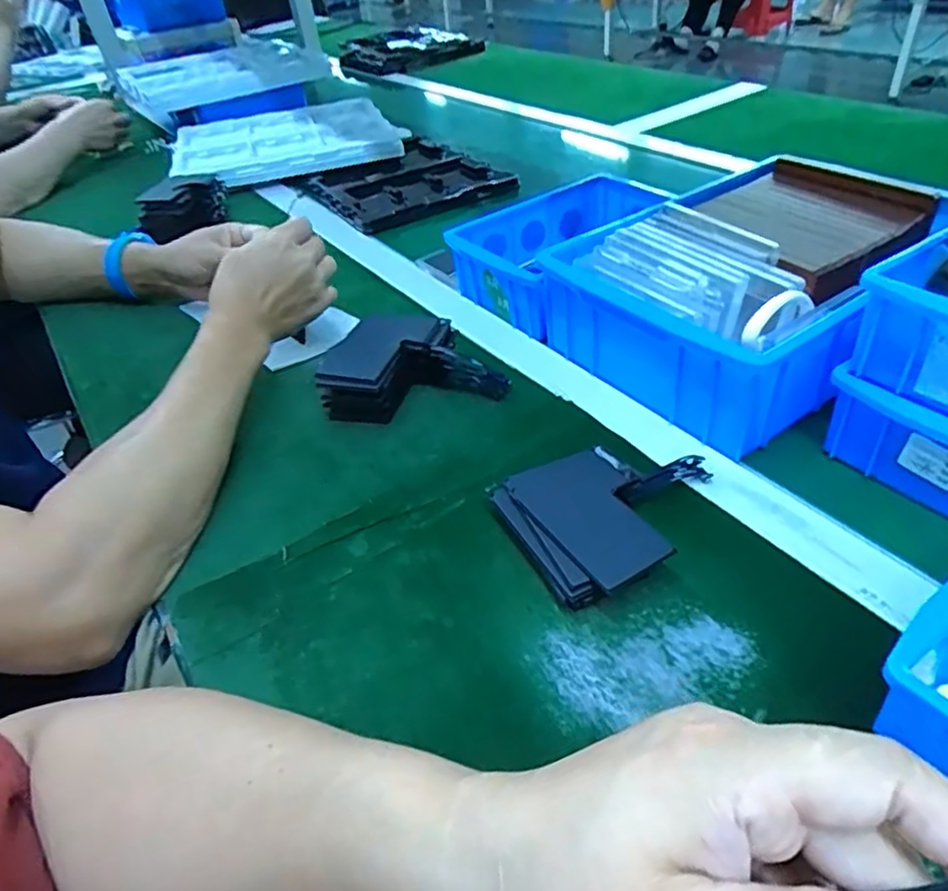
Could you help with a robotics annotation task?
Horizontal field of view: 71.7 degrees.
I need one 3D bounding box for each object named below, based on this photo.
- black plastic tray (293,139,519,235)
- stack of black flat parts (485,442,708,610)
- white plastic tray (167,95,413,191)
[{"bbox_3d":[-0.097,-0.350,0.870,0.217,0.026,0.245,-25,43,-20],"label":"black plastic tray"},{"bbox_3d":[0.086,0.038,0.381,0.126,0.023,0.096,-22,43,-17],"label":"stack of black flat parts"},{"bbox_3d":[-0.280,-0.460,0.986,0.333,0.027,0.304,-18,42,-13],"label":"white plastic tray"}]

